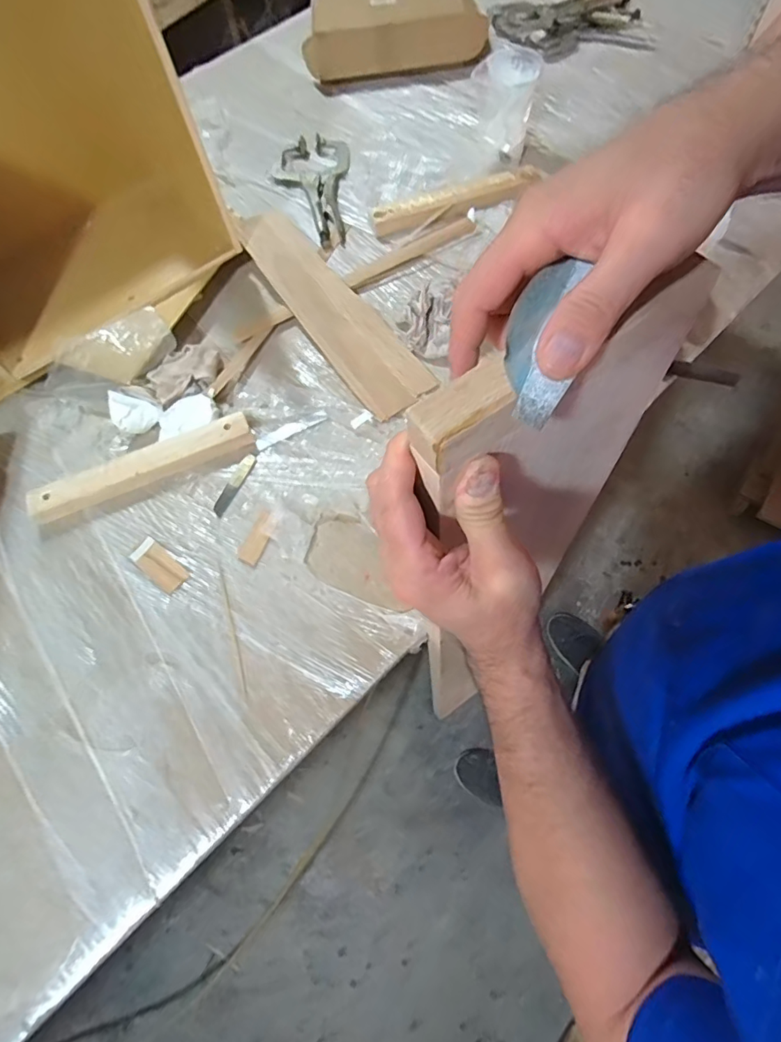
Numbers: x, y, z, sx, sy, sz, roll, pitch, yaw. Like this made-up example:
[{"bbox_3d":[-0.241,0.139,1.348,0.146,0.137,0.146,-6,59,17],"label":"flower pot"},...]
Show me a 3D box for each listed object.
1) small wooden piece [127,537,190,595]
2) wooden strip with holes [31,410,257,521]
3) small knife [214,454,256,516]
[{"bbox_3d":[-0.281,0.053,0.609,0.080,0.005,0.035,36,73,18],"label":"small wooden piece"},{"bbox_3d":[-0.323,-0.070,0.664,0.286,0.027,0.047,-23,66,-6],"label":"wooden strip with holes"},{"bbox_3d":[-0.203,-0.048,0.652,0.020,0.004,0.091,23,69,13],"label":"small knife"}]

